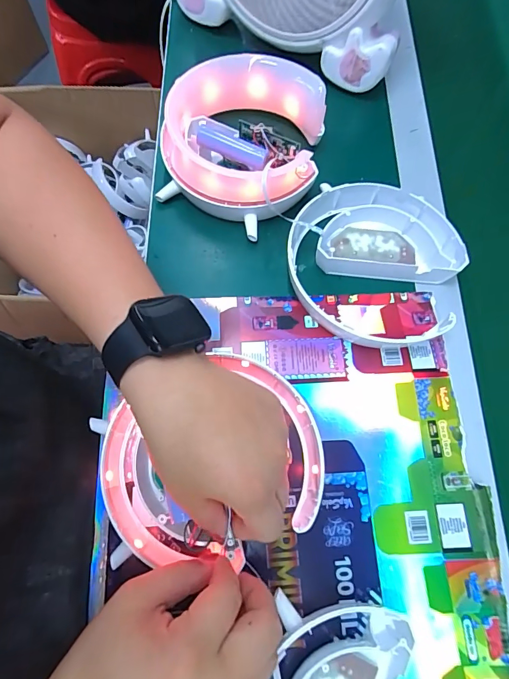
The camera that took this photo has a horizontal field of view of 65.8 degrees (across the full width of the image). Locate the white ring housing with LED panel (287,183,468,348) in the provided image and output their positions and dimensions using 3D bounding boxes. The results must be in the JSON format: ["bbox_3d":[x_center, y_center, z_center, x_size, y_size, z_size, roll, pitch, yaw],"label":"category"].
[{"bbox_3d":[0.108,-0.072,0.350,0.150,0.024,0.138,8,72,-1],"label":"white ring housing with LED panel"}]

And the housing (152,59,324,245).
[{"bbox_3d":[-0.011,-0.187,0.370,0.147,0.053,0.155,26,73,5],"label":"housing"}]

